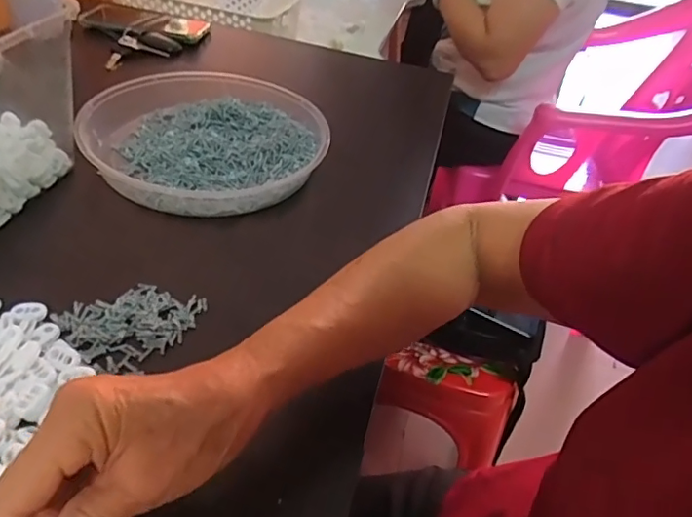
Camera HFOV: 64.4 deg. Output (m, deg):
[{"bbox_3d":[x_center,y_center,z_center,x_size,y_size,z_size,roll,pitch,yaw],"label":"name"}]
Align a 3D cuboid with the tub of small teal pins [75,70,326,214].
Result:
[{"bbox_3d":[-0.134,-0.122,0.545,0.223,0.044,0.230,5,41,-5],"label":"tub of small teal pins"}]

